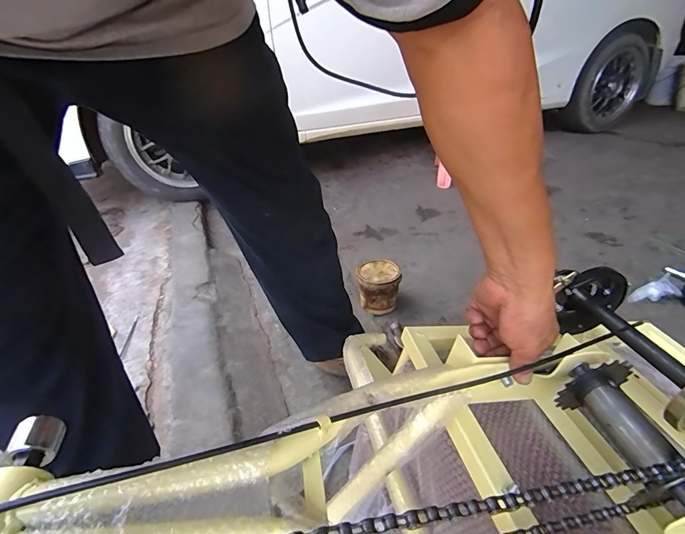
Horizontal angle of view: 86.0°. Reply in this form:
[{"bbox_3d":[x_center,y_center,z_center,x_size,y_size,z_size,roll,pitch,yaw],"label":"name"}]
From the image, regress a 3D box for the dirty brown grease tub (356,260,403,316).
[{"bbox_3d":[0.103,0.056,1.043,0.122,0.105,0.118,-1,33,6],"label":"dirty brown grease tub"}]

